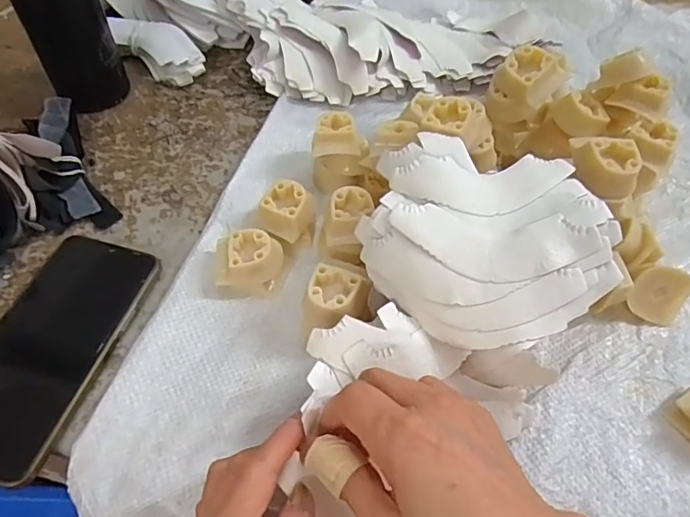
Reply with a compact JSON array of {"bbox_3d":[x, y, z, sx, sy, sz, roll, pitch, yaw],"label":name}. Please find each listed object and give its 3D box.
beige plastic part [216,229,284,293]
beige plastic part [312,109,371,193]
[{"bbox_3d":[-0.066,0.002,0.367,0.044,0.032,0.033,-4,55,-4],"label":"beige plastic part"},{"bbox_3d":[-0.004,-0.085,0.421,0.042,0.044,0.048,1,55,-1],"label":"beige plastic part"}]

